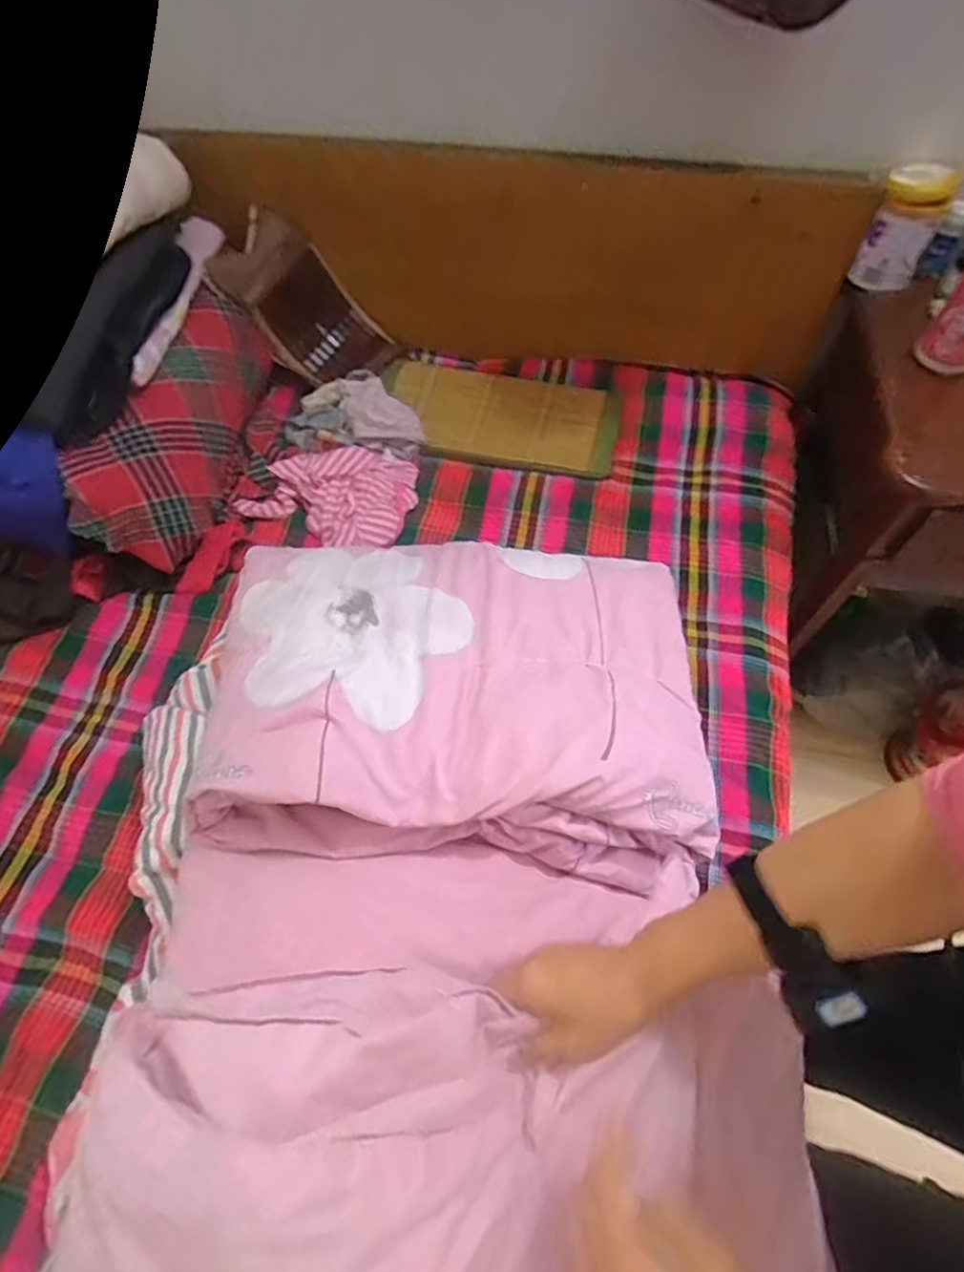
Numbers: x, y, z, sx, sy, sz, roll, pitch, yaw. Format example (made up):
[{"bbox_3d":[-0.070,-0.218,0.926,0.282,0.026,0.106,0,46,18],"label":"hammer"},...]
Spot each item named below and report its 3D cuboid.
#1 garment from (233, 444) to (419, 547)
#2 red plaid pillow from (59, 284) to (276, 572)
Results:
[{"bbox_3d":[-0.259,-0.253,1.074,0.279,0.055,0.229,18,61,14],"label":"garment"},{"bbox_3d":[-0.502,-0.339,1.029,0.153,0.202,0.480,5,60,4],"label":"red plaid pillow"}]

